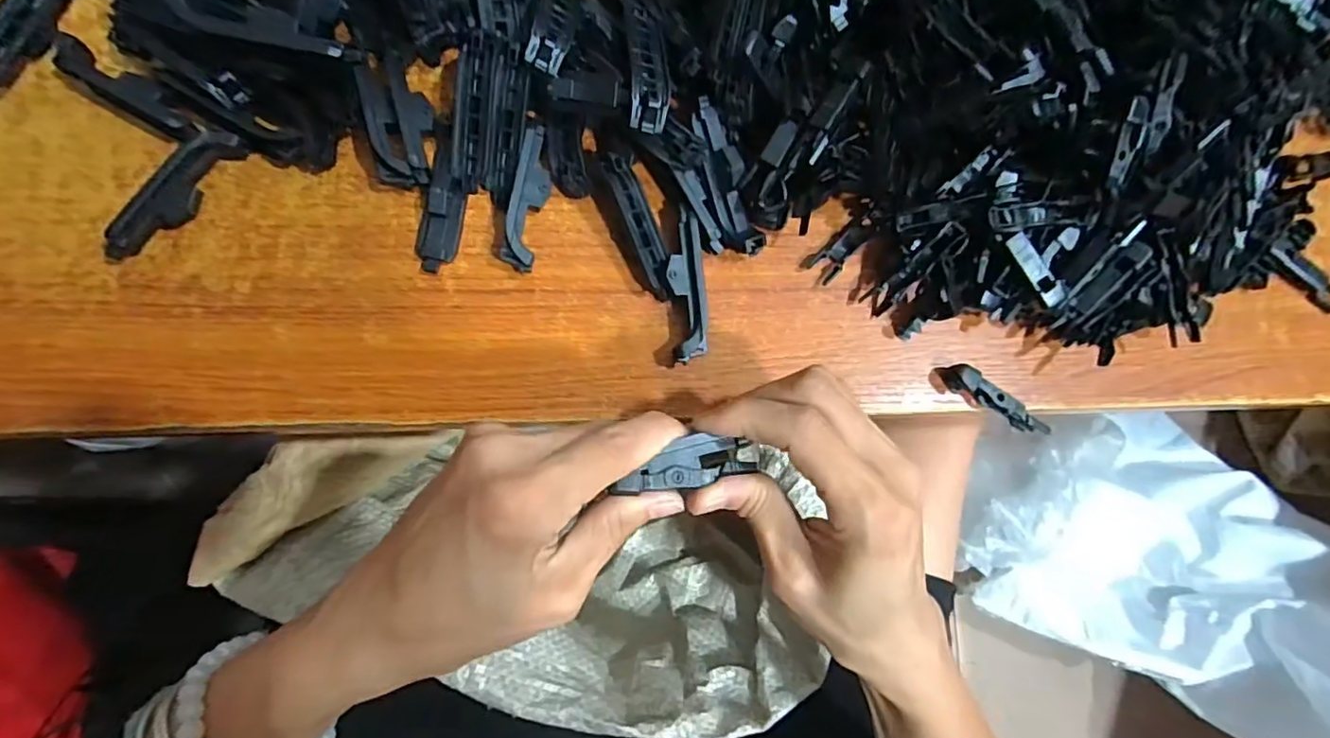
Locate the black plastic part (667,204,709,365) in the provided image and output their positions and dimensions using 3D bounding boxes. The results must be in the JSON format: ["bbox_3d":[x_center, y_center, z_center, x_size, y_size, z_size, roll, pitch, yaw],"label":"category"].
[{"bbox_3d":[0.010,-0.040,0.289,0.017,0.019,0.073,-3,84,-5],"label":"black plastic part"}]

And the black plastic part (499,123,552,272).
[{"bbox_3d":[-0.065,-0.082,0.290,0.015,0.018,0.070,10,83,-3],"label":"black plastic part"}]

